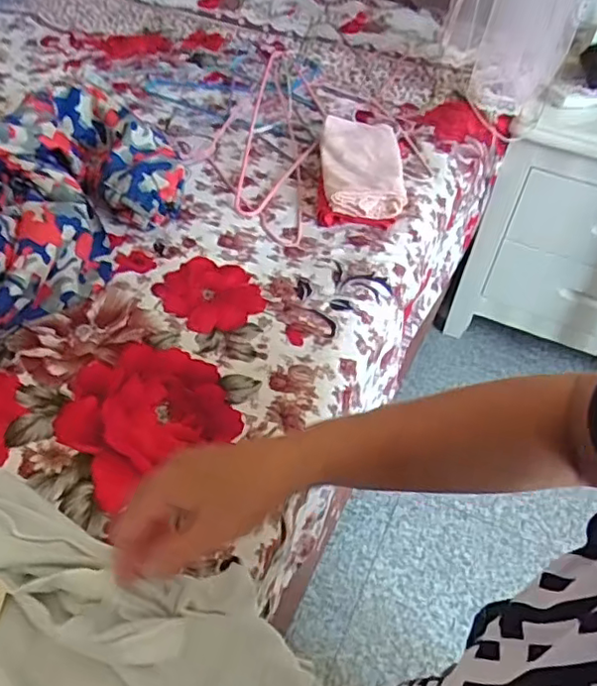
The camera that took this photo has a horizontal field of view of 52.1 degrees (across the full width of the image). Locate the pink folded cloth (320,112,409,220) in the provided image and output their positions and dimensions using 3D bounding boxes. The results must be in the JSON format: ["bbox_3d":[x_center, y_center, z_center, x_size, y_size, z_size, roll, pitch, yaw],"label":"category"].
[{"bbox_3d":[0.084,-0.232,0.811,0.105,0.053,0.202,4,46,-2],"label":"pink folded cloth"}]

